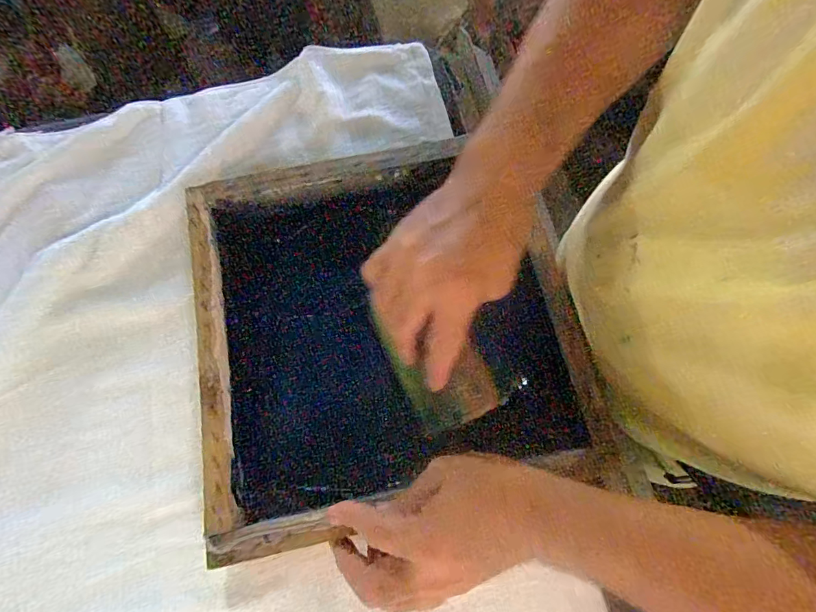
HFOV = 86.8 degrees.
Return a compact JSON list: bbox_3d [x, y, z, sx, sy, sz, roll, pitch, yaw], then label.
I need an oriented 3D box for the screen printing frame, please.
[{"bbox_3d":[-0.021,0.014,0.397,0.330,0.050,0.328,-11,71,-2],"label":"screen printing frame"}]

